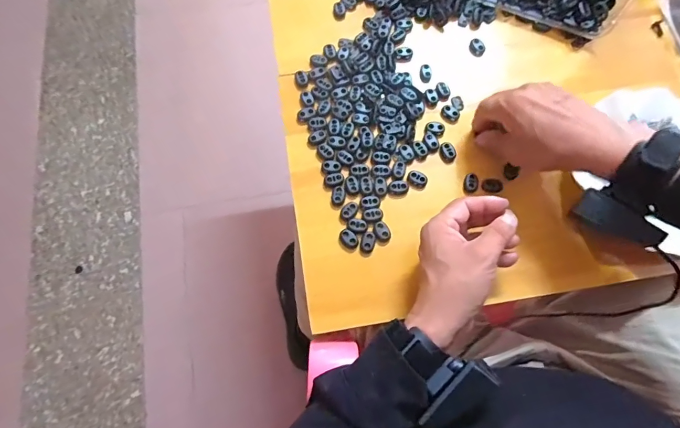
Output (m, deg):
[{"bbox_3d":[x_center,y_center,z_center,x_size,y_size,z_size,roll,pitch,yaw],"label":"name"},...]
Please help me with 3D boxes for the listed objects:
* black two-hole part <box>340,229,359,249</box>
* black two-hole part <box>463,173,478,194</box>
[{"bbox_3d":[0.009,0.025,0.415,0.021,0.006,0.015,39,75,11],"label":"black two-hole part"},{"bbox_3d":[0.141,-0.033,0.436,0.016,0.009,0.022,12,72,3],"label":"black two-hole part"}]

